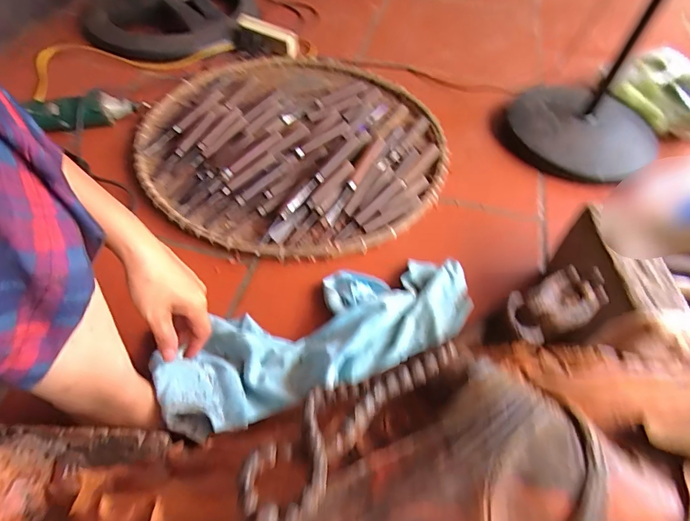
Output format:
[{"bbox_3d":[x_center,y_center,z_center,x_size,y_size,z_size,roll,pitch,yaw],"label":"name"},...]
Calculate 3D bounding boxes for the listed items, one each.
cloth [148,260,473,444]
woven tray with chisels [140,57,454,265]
[{"bbox_3d":[-0.022,0.079,0.525,0.384,0.059,0.166,-19,56,-22],"label":"cloth"},{"bbox_3d":[-0.088,-0.227,0.774,0.529,0.042,0.540,-7,53,-9],"label":"woven tray with chisels"}]

